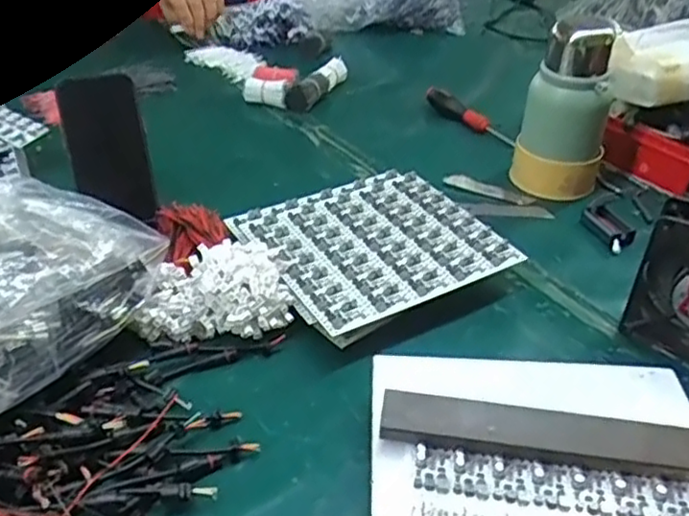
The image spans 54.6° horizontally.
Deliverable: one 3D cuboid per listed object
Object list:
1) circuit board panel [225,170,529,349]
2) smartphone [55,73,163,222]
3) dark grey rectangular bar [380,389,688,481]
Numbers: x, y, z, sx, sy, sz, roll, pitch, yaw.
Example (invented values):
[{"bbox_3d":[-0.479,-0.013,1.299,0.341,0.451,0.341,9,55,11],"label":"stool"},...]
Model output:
[{"bbox_3d":[0.024,-0.019,0.626,0.207,0.013,0.191,-19,43,-23],"label":"circuit board panel"},{"bbox_3d":[-0.232,-0.108,0.659,0.074,0.138,0.007,-11,13,-9],"label":"smartphone"},{"bbox_3d":[0.127,0.111,0.415,0.204,0.026,0.031,7,36,5],"label":"dark grey rectangular bar"}]

